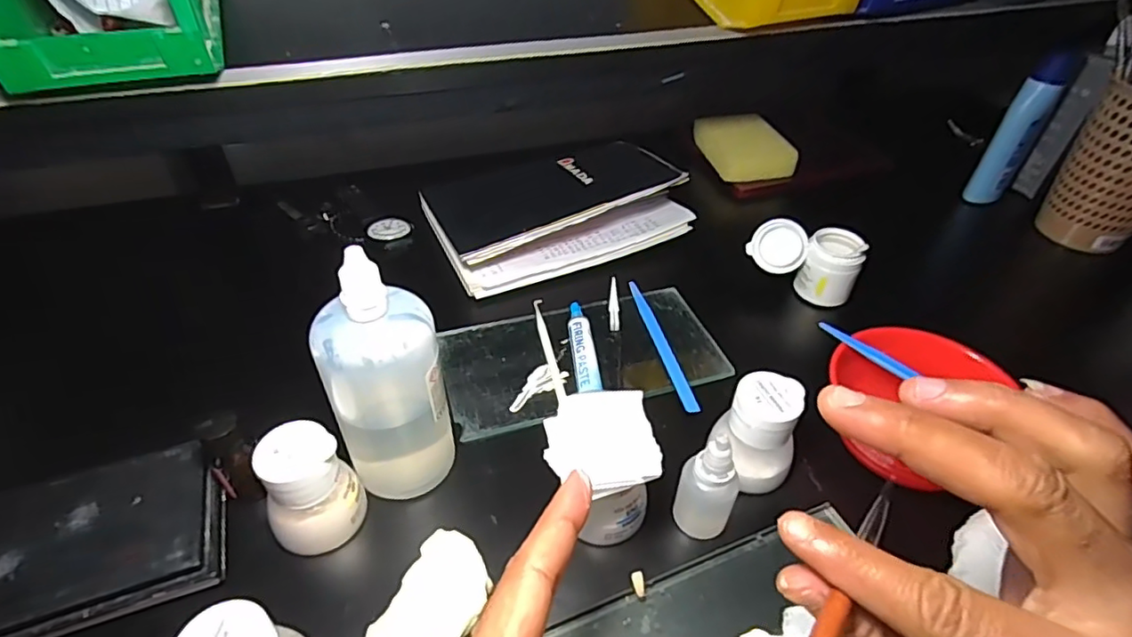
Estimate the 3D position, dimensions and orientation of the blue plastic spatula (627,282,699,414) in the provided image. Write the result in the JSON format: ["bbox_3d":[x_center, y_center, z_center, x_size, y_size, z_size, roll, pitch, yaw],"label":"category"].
[{"bbox_3d":[0.072,0.018,0.446,0.011,0.004,0.134,-7,44,-11],"label":"blue plastic spatula"}]

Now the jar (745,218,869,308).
[{"bbox_3d":[0.194,-0.047,0.489,0.084,0.056,0.039,14,44,12],"label":"jar"}]

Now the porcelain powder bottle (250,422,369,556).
[{"bbox_3d":[-0.136,0.091,0.316,0.045,0.063,0.041,2,43,-1],"label":"porcelain powder bottle"}]

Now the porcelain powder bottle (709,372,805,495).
[{"bbox_3d":[0.115,0.069,0.350,0.042,0.060,0.045,-29,51,-30],"label":"porcelain powder bottle"}]

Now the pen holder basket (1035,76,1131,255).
[{"bbox_3d":[0.487,-0.131,0.521,0.084,0.142,0.065,33,51,29],"label":"pen holder basket"}]

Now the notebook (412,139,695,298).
[{"bbox_3d":[-0.010,-0.105,0.525,0.225,0.068,0.125,-18,47,-22],"label":"notebook"}]

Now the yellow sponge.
[{"bbox_3d":[0.195,-0.189,0.646,0.081,0.029,0.103,-7,43,-10],"label":"yellow sponge"}]

